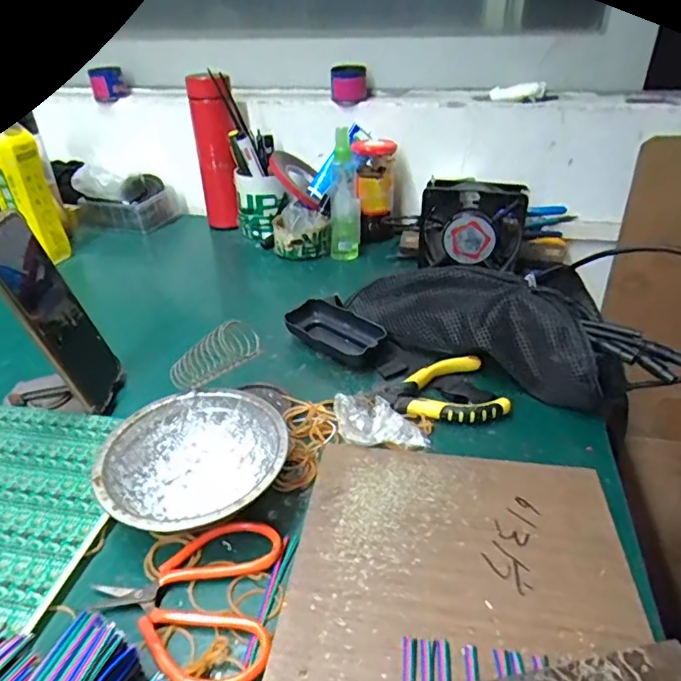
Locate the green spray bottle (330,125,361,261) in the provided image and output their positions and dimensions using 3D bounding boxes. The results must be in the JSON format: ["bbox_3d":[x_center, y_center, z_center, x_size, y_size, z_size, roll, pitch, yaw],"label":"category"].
[{"bbox_3d":[0.005,-0.196,0.715,0.042,0.170,0.050,-2,32,0],"label":"green spray bottle"}]

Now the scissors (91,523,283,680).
[{"bbox_3d":[-0.091,0.149,0.307,0.106,0.005,0.097,0,32,4],"label":"scissors"}]

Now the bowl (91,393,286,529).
[{"bbox_3d":[-0.101,0.089,0.372,0.124,0.039,0.118,-2,32,1],"label":"bowl"}]

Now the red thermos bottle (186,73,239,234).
[{"bbox_3d":[-0.181,-0.271,0.772,0.052,0.213,0.060,-11,33,-12],"label":"red thermos bottle"}]

